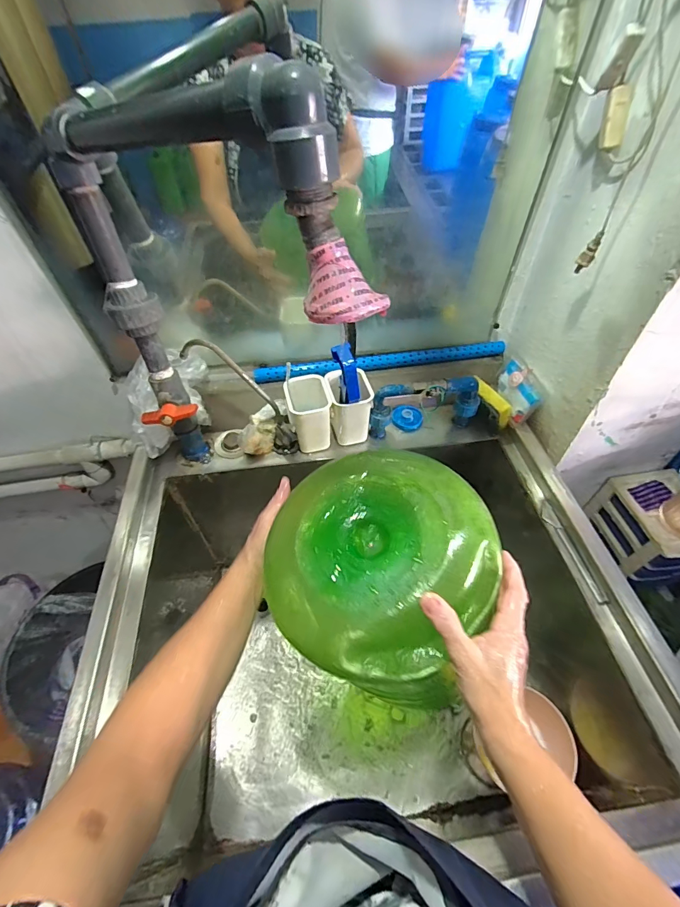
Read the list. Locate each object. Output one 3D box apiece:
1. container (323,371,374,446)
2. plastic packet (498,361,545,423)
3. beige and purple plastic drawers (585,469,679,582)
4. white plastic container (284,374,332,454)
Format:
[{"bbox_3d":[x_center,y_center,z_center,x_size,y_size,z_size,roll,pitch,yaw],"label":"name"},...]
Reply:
[{"bbox_3d":[0.017,-0.082,0.701,0.073,0.112,0.084,-10,51,-6],"label":"container"},{"bbox_3d":[0.326,-0.118,0.719,0.026,0.073,0.105,4,48,-26],"label":"plastic packet"},{"bbox_3d":[0.588,0.138,0.743,0.130,0.115,0.173,-11,51,-8],"label":"beige and purple plastic drawers"},{"bbox_3d":[-0.055,-0.070,0.695,0.070,0.103,0.089,-11,51,-7],"label":"white plastic container"}]

